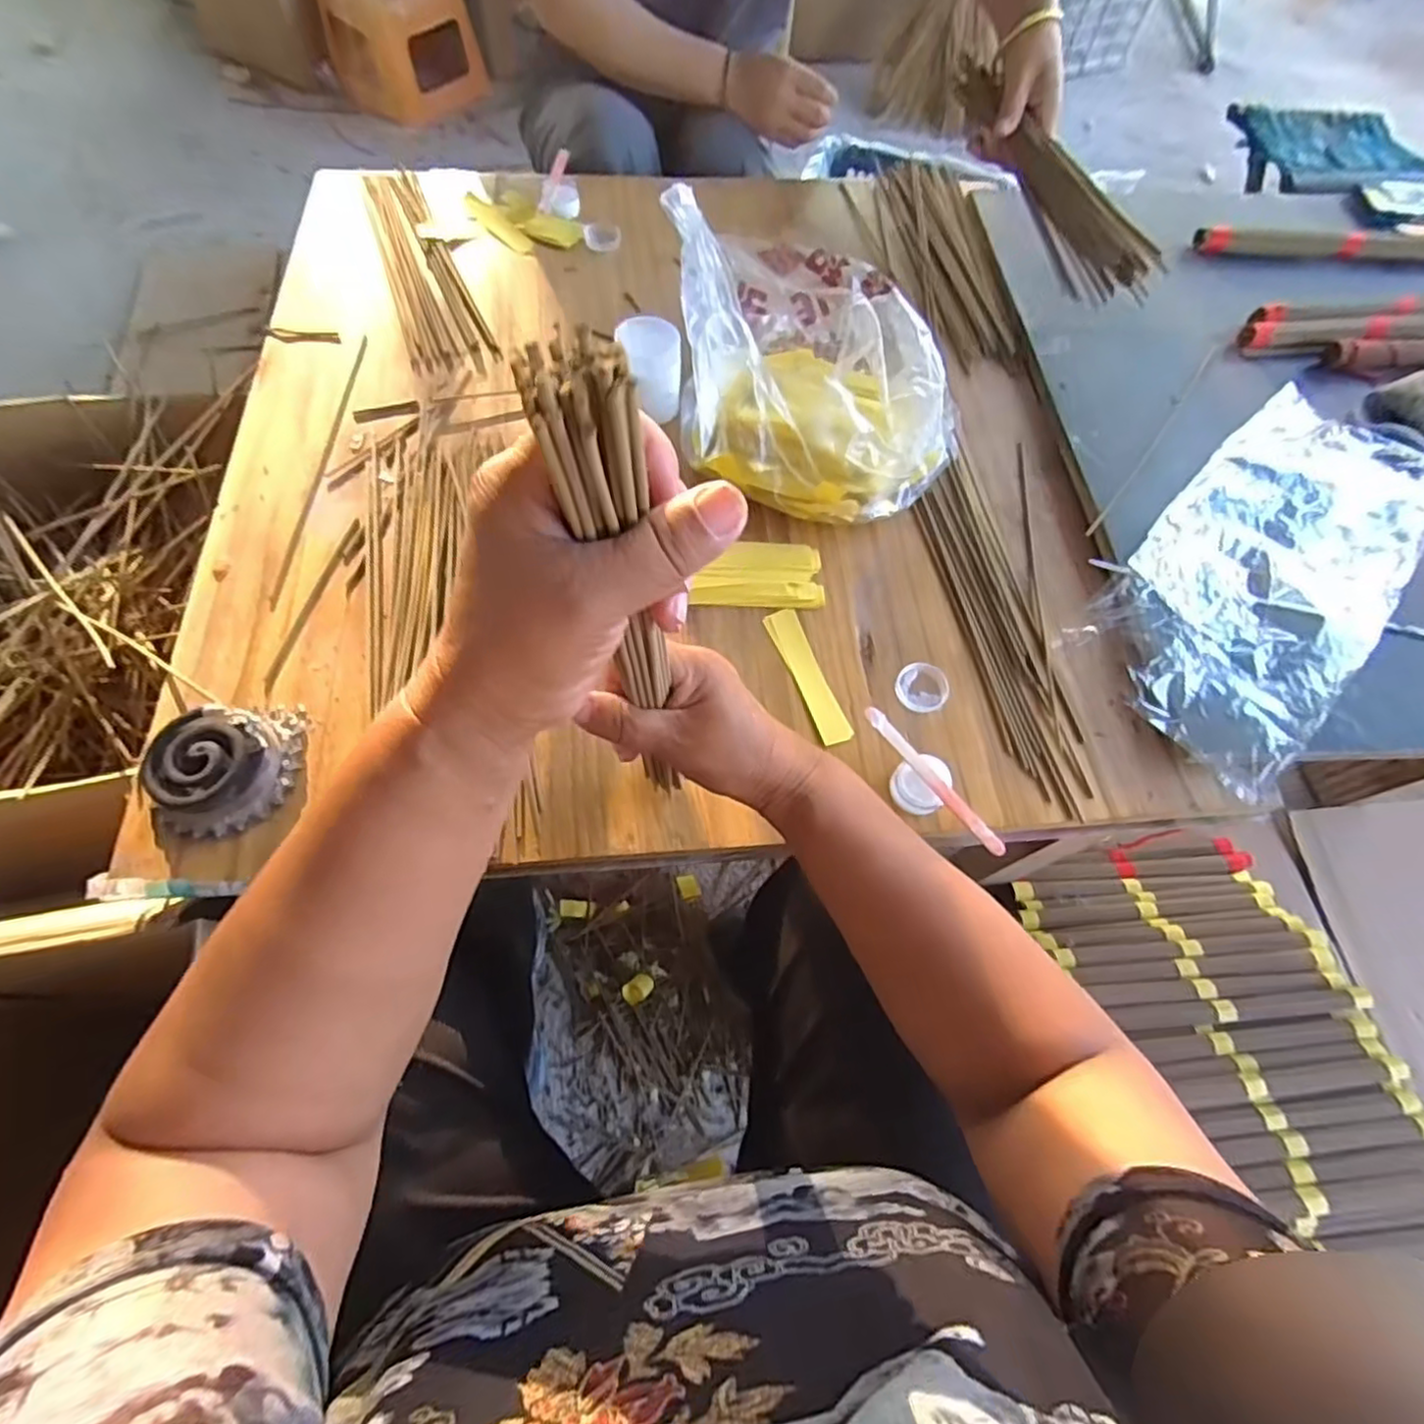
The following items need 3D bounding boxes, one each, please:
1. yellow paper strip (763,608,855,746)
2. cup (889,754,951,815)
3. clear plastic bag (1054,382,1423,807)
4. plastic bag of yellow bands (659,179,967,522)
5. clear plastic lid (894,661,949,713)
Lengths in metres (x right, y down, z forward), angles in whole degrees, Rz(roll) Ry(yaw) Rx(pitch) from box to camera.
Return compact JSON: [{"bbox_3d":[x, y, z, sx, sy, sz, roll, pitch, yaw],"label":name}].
[{"bbox_3d":[0.071,-0.028,0.494,0.025,0.004,0.112,-18,67,-12],"label":"yellow paper strip"},{"bbox_3d":[0.138,0.049,0.449,0.034,0.028,0.035,1,65,-3],"label":"cup"},{"bbox_3d":[0.444,-0.117,0.527,0.169,0.037,0.374,42,69,15],"label":"clear plastic bag"},{"bbox_3d":[0.075,-0.284,0.532,0.259,0.140,0.218,42,69,15],"label":"plastic bag of yellow bands"},{"bbox_3d":[0.154,-0.018,0.488,0.039,0.008,0.037,1,65,-3],"label":"clear plastic lid"}]

